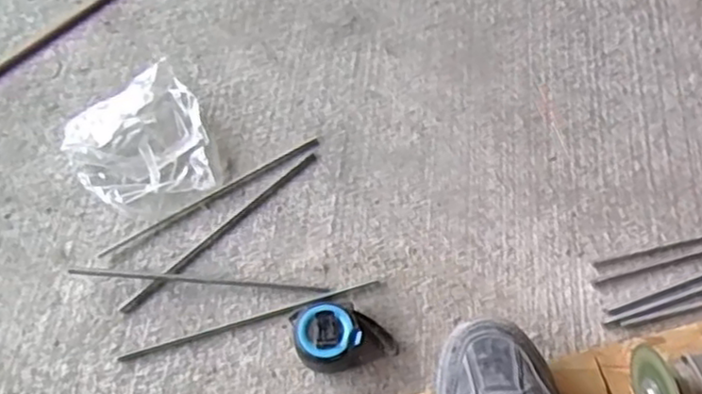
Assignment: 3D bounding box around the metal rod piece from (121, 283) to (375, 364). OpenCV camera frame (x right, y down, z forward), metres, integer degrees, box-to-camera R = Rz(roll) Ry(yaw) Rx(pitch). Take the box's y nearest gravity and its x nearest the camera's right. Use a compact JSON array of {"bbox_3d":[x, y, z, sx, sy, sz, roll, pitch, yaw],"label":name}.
[{"bbox_3d":[-0.095,0.118,0.663,0.252,0.004,0.008,-15,60,-6],"label":"metal rod piece"}]

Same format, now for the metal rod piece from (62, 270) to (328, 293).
[{"bbox_3d":[-0.153,0.083,0.688,0.262,0.005,0.006,4,59,5],"label":"metal rod piece"}]

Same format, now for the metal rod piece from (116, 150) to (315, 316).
[{"bbox_3d":[-0.134,0.033,0.727,0.256,0.008,0.012,-41,66,-20],"label":"metal rod piece"}]

